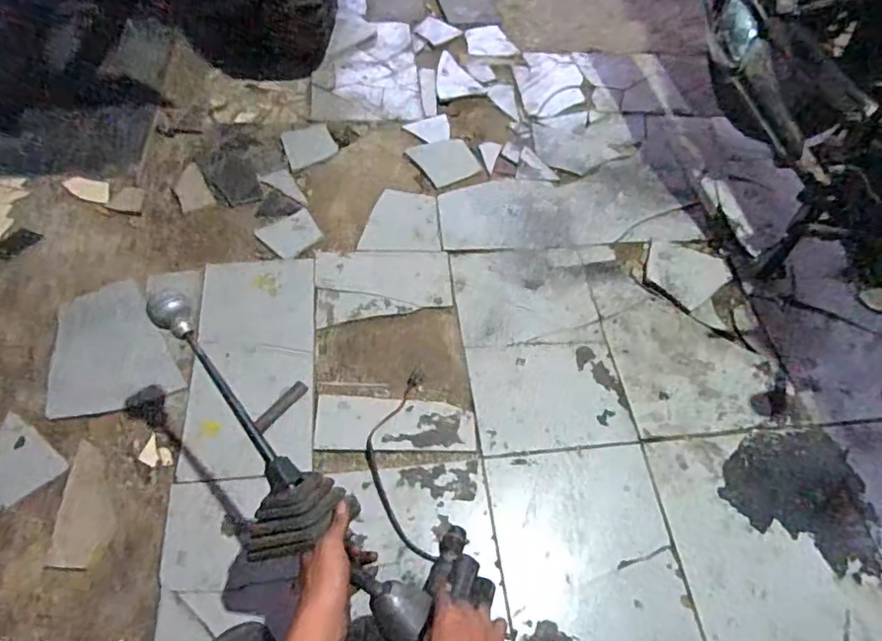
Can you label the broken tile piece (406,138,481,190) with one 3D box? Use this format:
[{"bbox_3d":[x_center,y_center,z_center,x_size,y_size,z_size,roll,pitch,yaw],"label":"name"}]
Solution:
[{"bbox_3d":[0.010,-0.344,1.232,0.120,0.010,0.120,-24,63,-19],"label":"broken tile piece"}]

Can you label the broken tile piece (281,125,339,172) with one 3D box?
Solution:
[{"bbox_3d":[-0.285,-0.377,1.232,0.111,0.008,0.106,-23,63,-18],"label":"broken tile piece"}]

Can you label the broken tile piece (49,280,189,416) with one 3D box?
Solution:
[{"bbox_3d":[-0.543,0.038,0.934,0.181,0.013,0.233,-20,62,-17],"label":"broken tile piece"}]

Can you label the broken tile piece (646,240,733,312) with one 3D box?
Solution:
[{"bbox_3d":[0.473,-0.101,1.118,0.149,0.004,0.144,41,63,19],"label":"broken tile piece"}]

